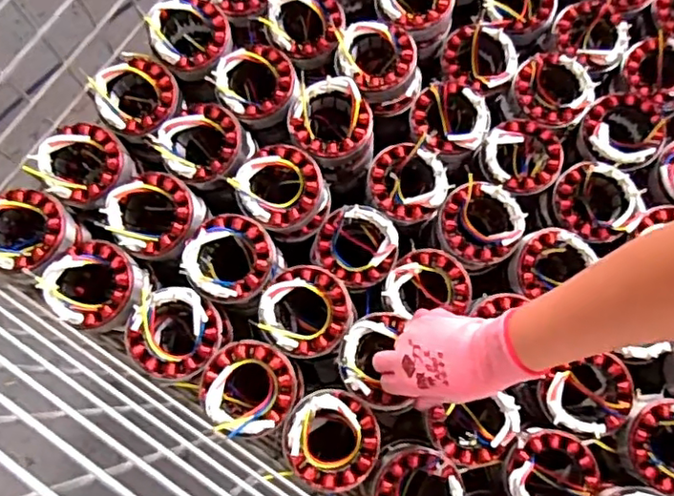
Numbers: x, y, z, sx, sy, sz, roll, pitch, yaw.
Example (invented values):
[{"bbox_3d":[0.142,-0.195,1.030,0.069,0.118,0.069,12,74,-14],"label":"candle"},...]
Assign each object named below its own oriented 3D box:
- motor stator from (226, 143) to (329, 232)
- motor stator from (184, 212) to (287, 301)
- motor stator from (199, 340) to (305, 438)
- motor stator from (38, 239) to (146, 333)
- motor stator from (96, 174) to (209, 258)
[{"bbox_3d":[-0.057,-0.059,0.614,0.087,0.051,0.080,0,74,1],"label":"motor stator"},{"bbox_3d":[-0.104,0.015,0.597,0.084,0.065,0.085,0,74,1],"label":"motor stator"},{"bbox_3d":[-0.080,0.137,0.579,0.089,0.078,0.085,0,74,1],"label":"motor stator"},{"bbox_3d":[-0.231,0.038,0.583,0.085,0.048,0.082,0,74,1],"label":"motor stator"},{"bbox_3d":[-0.177,-0.030,0.600,0.088,0.044,0.084,0,74,1],"label":"motor stator"}]

